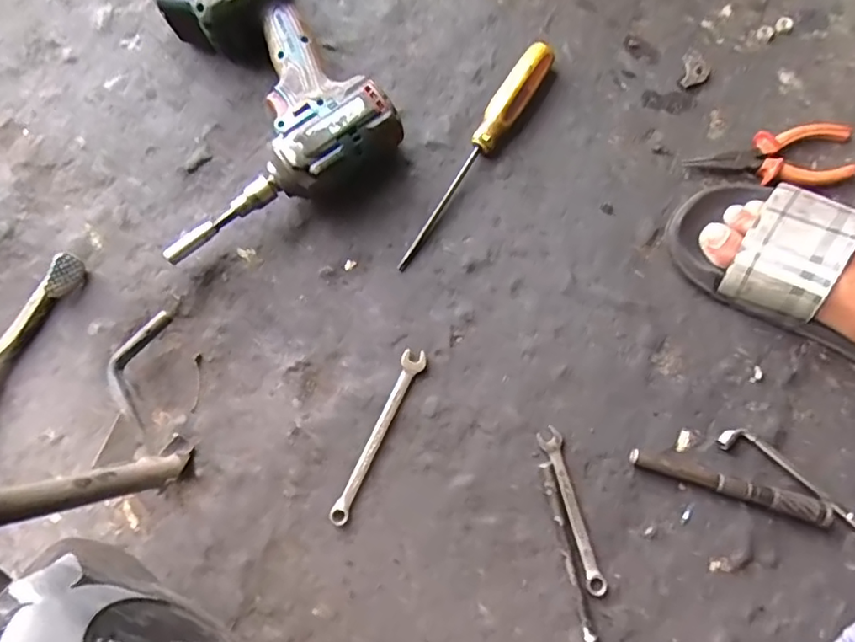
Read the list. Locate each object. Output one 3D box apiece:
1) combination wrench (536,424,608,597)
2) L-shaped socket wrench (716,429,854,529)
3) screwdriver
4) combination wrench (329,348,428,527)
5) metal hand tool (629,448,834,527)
[{"bbox_3d":[0.123,0.159,0.486,0.019,0.008,0.138,-16,80,-3],"label":"combination wrench"},{"bbox_3d":[0.322,0.139,0.495,0.156,0.011,0.025,33,81,5],"label":"L-shaped socket wrench"},{"bbox_3d":[0.044,-0.151,0.527,0.030,0.031,0.239,32,81,5],"label":"screwdriver"},{"bbox_3d":[-0.042,0.097,0.494,0.019,0.011,0.158,25,81,4],"label":"combination wrench"},{"bbox_3d":[0.256,0.140,0.489,0.172,0.015,0.019,15,80,3],"label":"metal hand tool"}]

